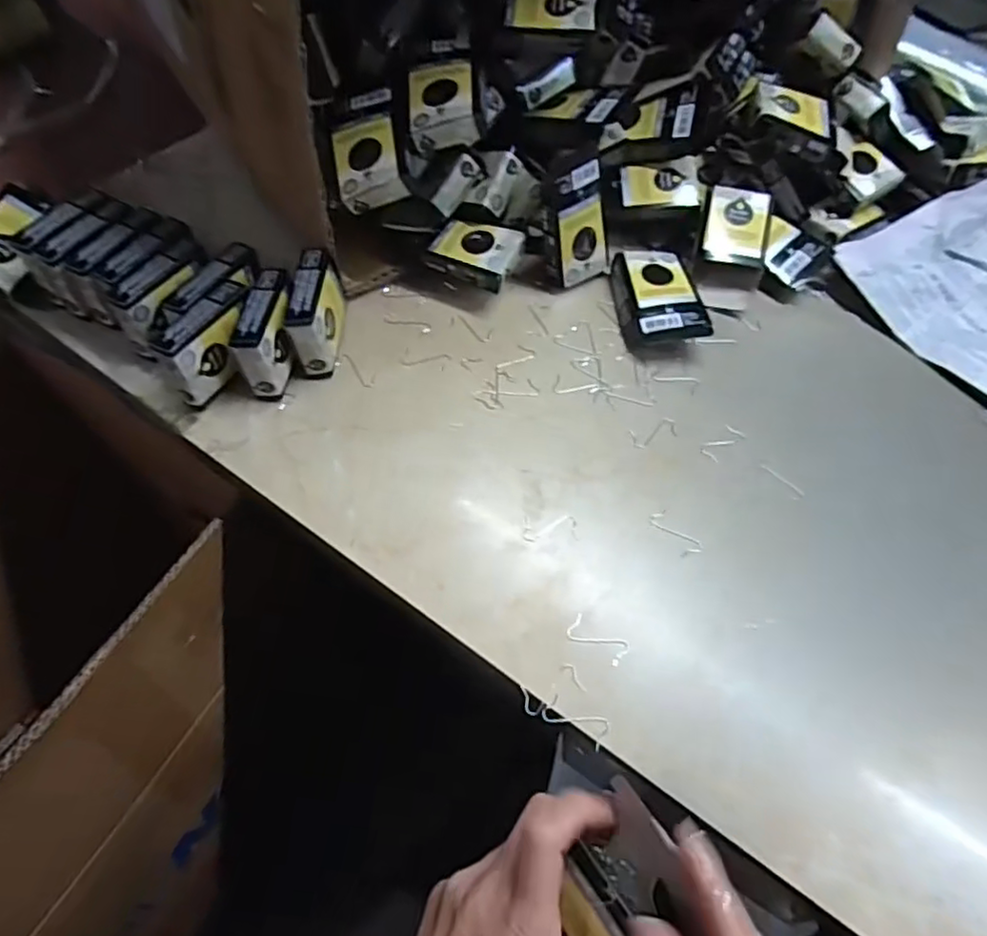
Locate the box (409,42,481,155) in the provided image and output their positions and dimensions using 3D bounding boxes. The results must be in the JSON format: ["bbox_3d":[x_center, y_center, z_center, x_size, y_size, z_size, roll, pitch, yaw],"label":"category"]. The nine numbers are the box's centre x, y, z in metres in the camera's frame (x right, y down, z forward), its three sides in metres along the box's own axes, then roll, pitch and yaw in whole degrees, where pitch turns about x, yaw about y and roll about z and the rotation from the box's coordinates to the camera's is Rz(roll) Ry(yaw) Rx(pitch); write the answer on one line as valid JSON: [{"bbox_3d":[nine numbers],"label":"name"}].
[{"bbox_3d":[-0.037,-0.272,0.453,0.045,0.027,0.095,-3,72,-4],"label":"box"}]

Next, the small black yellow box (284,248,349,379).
[{"bbox_3d":[-0.124,-0.108,0.451,0.025,0.058,0.074,4,58,0],"label":"small black yellow box"}]

